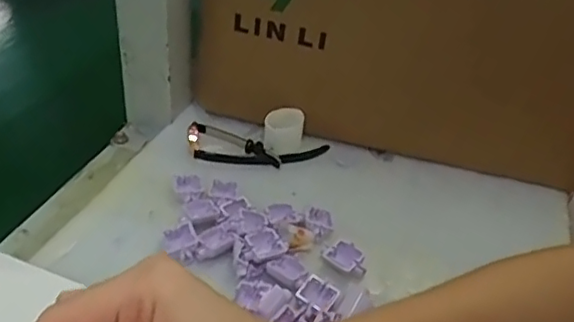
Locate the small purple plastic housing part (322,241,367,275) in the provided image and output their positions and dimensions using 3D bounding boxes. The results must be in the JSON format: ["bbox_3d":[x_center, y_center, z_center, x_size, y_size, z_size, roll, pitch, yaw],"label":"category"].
[{"bbox_3d":[0.036,0.059,0.369,0.027,0.007,0.018,25,40,24],"label":"small purple plastic housing part"}]

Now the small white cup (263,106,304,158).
[{"bbox_3d":[-0.002,-0.023,0.468,0.030,0.033,0.029,4,36,-3],"label":"small white cup"}]

